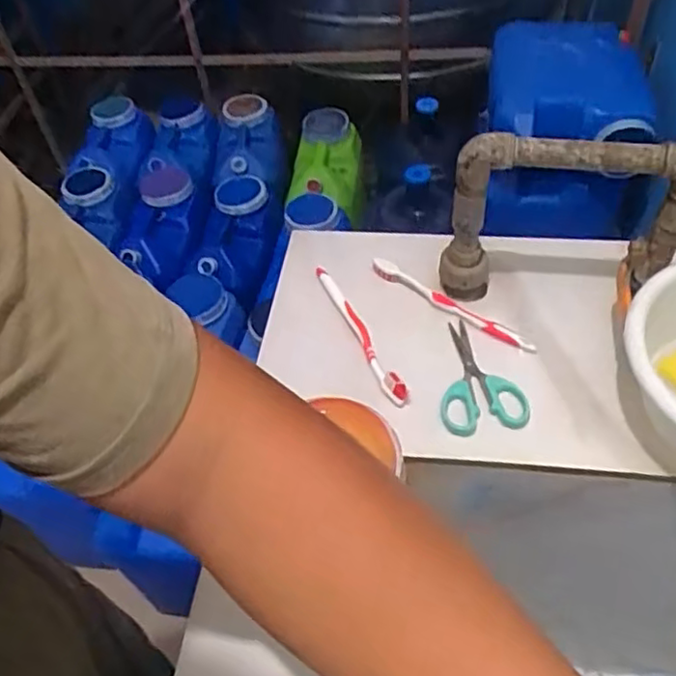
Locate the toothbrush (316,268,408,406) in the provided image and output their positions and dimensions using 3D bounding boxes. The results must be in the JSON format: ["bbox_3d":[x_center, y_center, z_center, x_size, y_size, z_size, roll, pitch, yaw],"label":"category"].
[{"bbox_3d":[0.018,-0.009,0.613,0.015,0.015,0.179,-22,52,-12],"label":"toothbrush"}]

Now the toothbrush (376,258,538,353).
[{"bbox_3d":[0.105,-0.031,0.623,0.176,0.016,0.016,30,60,27],"label":"toothbrush"}]

